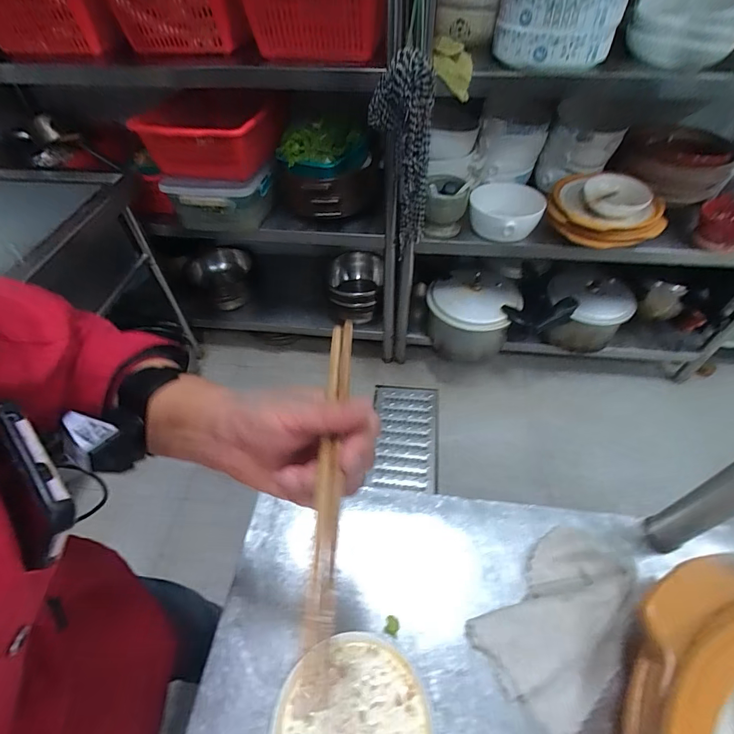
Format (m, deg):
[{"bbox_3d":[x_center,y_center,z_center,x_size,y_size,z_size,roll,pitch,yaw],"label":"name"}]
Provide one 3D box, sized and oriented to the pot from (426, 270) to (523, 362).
[{"bbox_3d":[0.373,-0.189,1.470,0.311,0.210,0.266,2,50,4],"label":"pot"}]

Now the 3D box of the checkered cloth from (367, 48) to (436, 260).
[{"bbox_3d":[0.081,-0.522,1.022,0.142,0.434,0.093,-1,50,1],"label":"checkered cloth"}]

